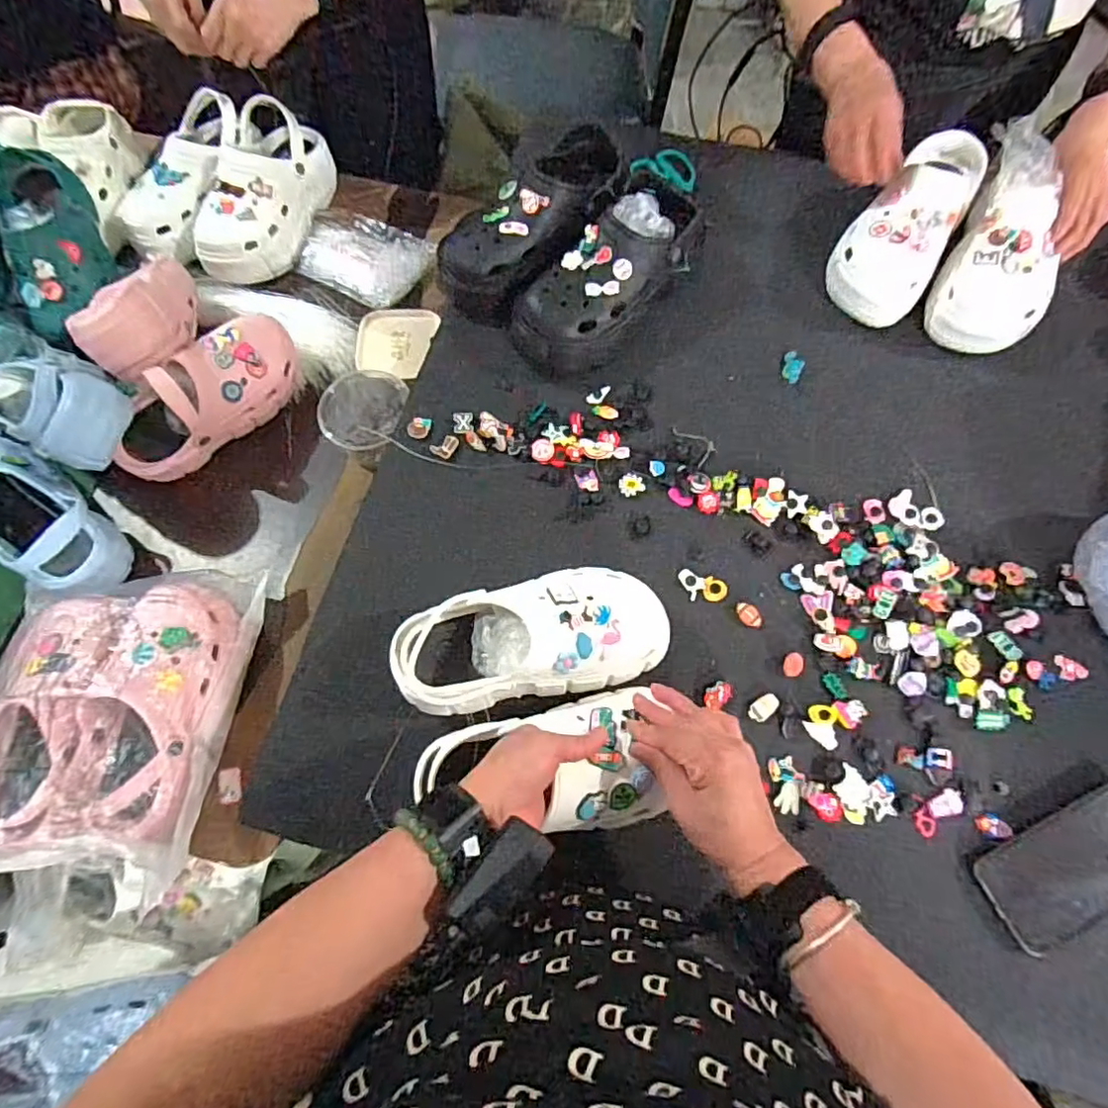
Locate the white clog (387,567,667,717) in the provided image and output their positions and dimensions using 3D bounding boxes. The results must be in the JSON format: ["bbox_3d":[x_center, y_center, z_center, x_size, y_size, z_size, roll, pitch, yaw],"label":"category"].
[{"bbox_3d":[-0.020,0.076,0.571,0.244,0.111,0.103,-12,70,-2],"label":"white clog"}]

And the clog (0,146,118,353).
[{"bbox_3d":[-0.669,-0.412,0.828,0.093,0.107,0.265,-9,84,-2],"label":"clog"}]

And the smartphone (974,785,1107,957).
[{"bbox_3d":[0.453,0.272,0.537,0.164,0.006,0.079,-25,71,-7],"label":"smartphone"}]

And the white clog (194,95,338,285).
[{"bbox_3d":[-0.427,-0.521,0.905,0.124,0.106,0.248,9,70,5],"label":"white clog"}]

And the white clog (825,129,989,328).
[{"bbox_3d":[0.420,-0.393,0.734,0.104,0.107,0.249,32,74,13],"label":"white clog"}]

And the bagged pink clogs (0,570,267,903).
[{"bbox_3d":[-0.476,0.163,0.652,0.251,0.099,0.328,5,70,4],"label":"bagged pink clogs"}]

